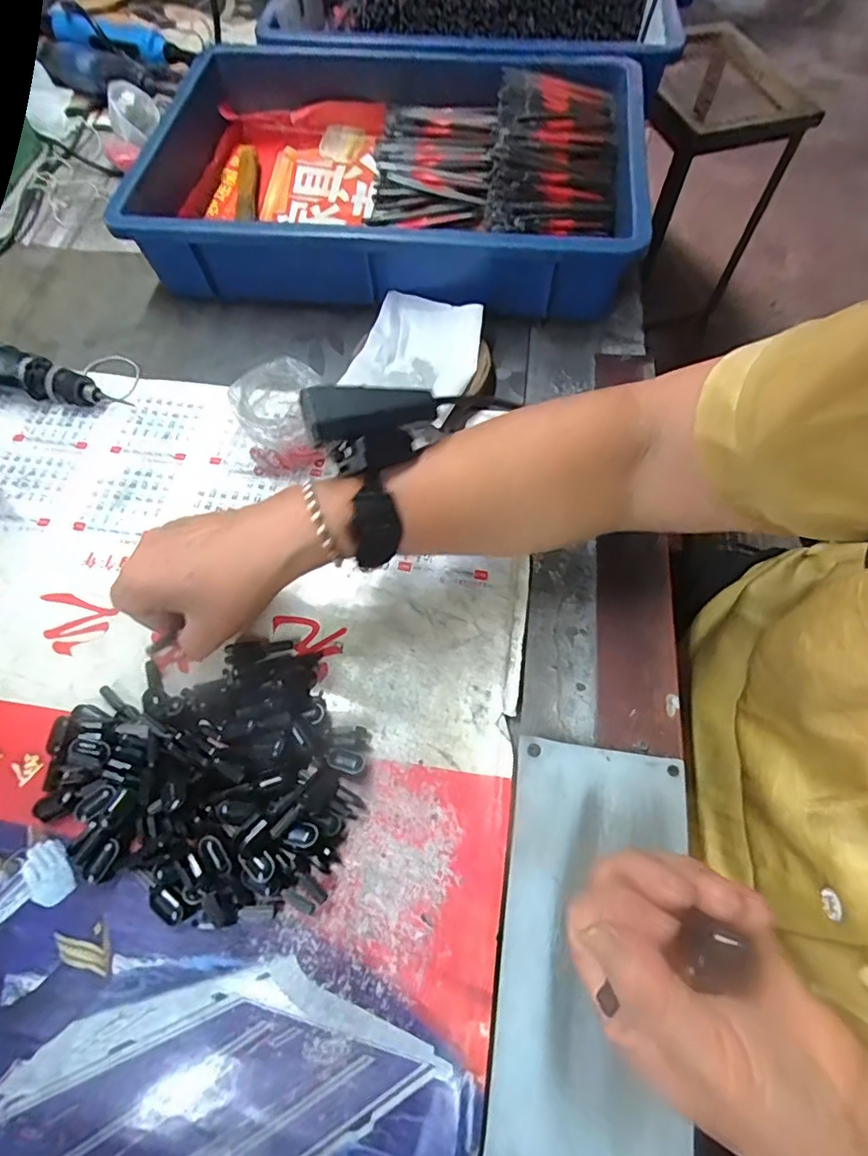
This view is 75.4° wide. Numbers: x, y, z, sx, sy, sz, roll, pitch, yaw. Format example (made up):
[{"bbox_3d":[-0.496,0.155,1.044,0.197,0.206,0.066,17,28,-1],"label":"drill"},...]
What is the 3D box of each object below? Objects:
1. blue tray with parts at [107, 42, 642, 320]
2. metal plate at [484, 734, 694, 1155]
[{"bbox_3d":[-0.041,-0.380,0.522,0.426,0.077,0.300,7,65,5],"label":"blue tray with parts"},{"bbox_3d":[0.081,0.187,0.287,0.091,0.006,0.197,6,65,9],"label":"metal plate"}]

